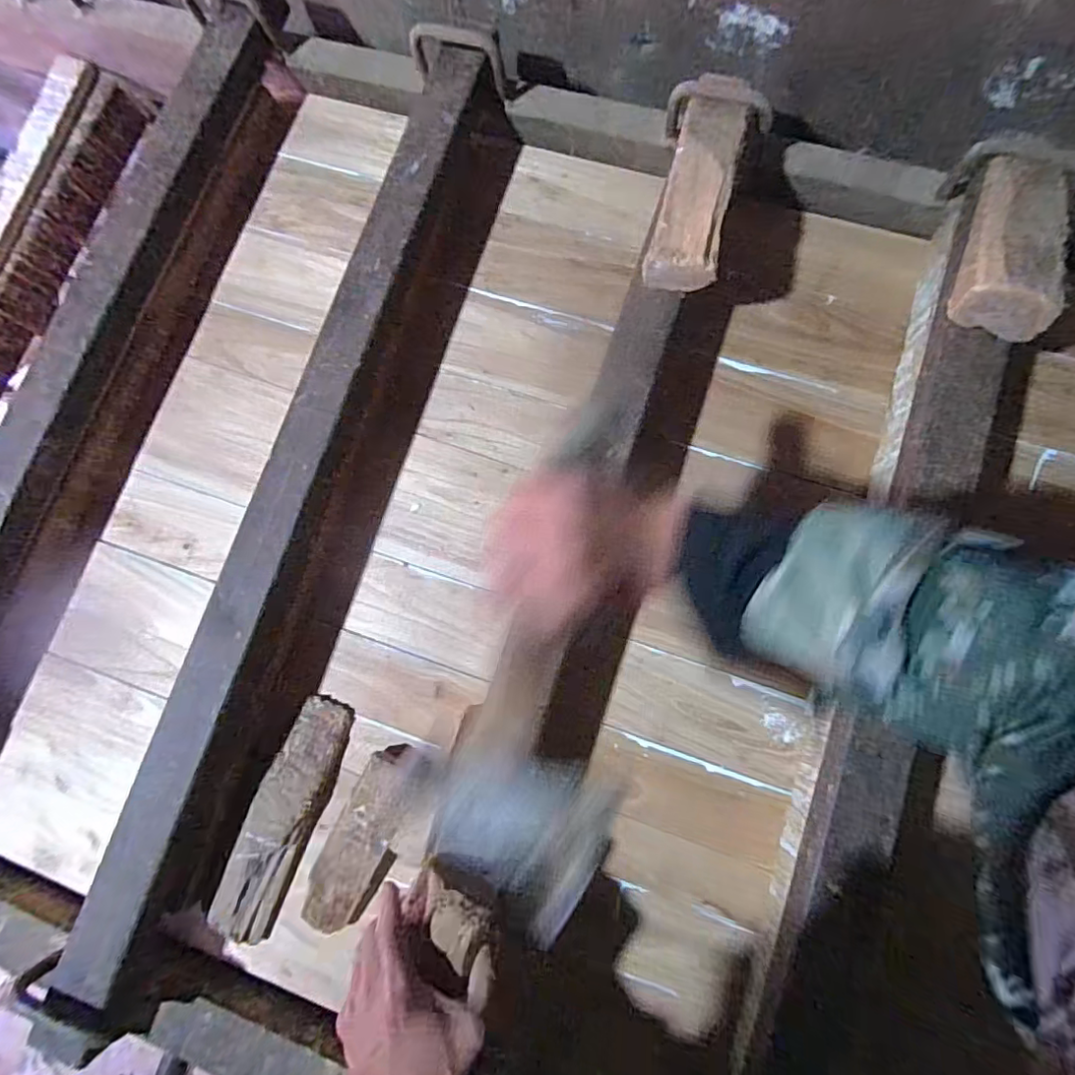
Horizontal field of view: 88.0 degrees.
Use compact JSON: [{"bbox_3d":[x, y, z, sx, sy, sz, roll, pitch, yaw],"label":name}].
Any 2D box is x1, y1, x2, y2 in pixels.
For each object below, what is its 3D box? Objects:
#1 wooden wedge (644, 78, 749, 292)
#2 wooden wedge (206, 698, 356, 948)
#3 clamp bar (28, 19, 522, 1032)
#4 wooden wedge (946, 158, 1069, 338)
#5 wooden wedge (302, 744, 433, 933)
[{"bbox_3d":[0.163,-0.366,0.556,0.066,0.038,0.246,13,82,3],"label":"wooden wedge"},{"bbox_3d":[-0.265,0.290,0.578,0.066,0.026,0.240,22,83,5],"label":"wooden wedge"},{"bbox_3d":[-0.234,-0.050,0.603,0.112,0.099,1.071,18,82,4],"label":"clamp bar"},{"bbox_3d":[0.444,-0.276,0.509,0.076,0.050,0.192,19,82,4],"label":"wooden wedge"},{"bbox_3d":[-0.175,0.309,0.576,0.065,0.032,0.193,26,83,5],"label":"wooden wedge"}]

